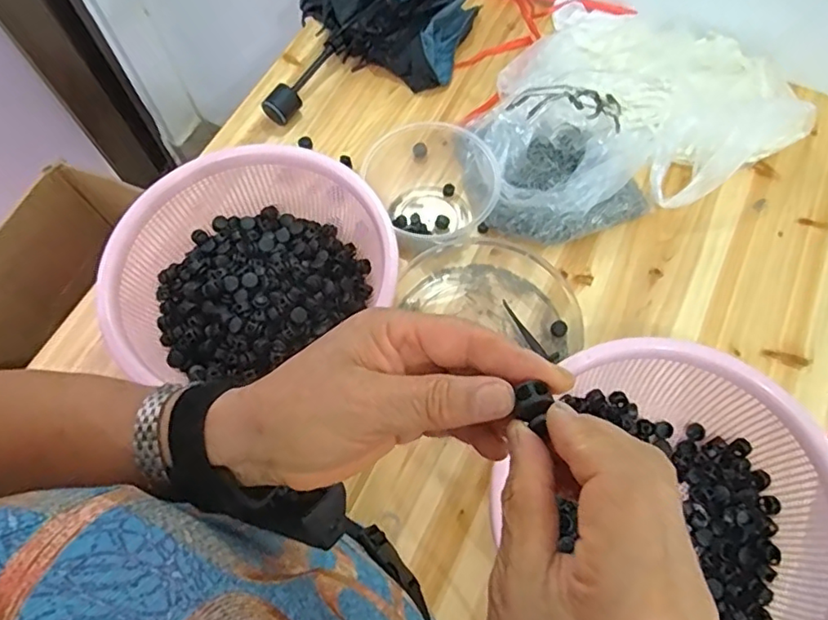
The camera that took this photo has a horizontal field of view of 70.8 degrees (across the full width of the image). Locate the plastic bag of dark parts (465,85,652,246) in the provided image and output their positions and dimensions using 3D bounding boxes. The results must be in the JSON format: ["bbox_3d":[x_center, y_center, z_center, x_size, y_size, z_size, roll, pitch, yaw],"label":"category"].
[{"bbox_3d":[0.164,-0.169,0.662,0.179,0.075,0.168,-13,67,-4],"label":"plastic bag of dark parts"}]

